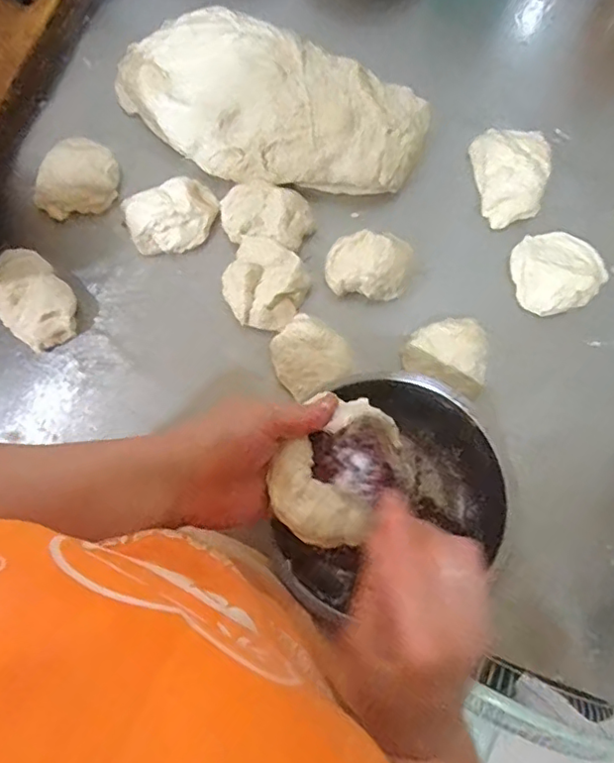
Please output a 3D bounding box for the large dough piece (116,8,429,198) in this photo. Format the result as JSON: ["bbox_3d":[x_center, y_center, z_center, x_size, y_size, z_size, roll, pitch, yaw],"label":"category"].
[{"bbox_3d":[-0.041,-0.274,0.572,0.305,0.054,0.154,26,80,7],"label":"large dough piece"}]

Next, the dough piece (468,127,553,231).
[{"bbox_3d":[0.208,-0.207,0.568,0.073,0.033,0.094,-10,78,0],"label":"dough piece"}]

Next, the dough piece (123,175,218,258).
[{"bbox_3d":[-0.130,-0.160,0.554,0.086,0.028,0.061,-24,79,-3],"label":"dough piece"}]

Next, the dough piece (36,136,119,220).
[{"bbox_3d":[-0.225,-0.201,0.565,0.069,0.035,0.081,12,79,4],"label":"dough piece"}]

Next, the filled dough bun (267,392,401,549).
[{"bbox_3d":[0.026,0.063,0.398,0.078,0.040,0.099,29,80,7],"label":"filled dough bun"}]

